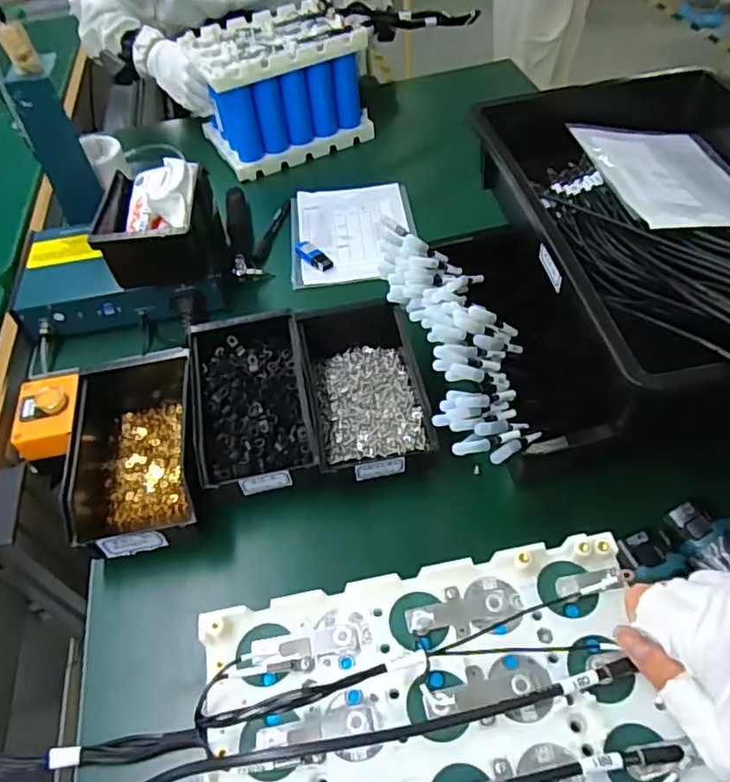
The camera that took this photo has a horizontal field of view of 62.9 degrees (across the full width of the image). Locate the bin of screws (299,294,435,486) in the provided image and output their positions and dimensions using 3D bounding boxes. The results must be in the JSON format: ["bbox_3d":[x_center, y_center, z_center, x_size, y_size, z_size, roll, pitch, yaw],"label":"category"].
[{"bbox_3d":[-0.004,-0.018,0.576,0.104,0.061,0.216,-10,50,-2],"label":"bin of screws"}]

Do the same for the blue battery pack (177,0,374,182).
[{"bbox_3d":[-0.133,-0.465,0.920,0.230,0.151,0.174,-24,52,-14],"label":"blue battery pack"}]

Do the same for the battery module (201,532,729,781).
[{"bbox_3d":[0.039,0.169,0.280,0.228,0.019,0.174,-11,50,-3],"label":"battery module"}]

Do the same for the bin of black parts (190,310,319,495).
[{"bbox_3d":[-0.103,0.007,0.566,0.103,0.063,0.184,-12,50,-4],"label":"bin of black parts"}]

